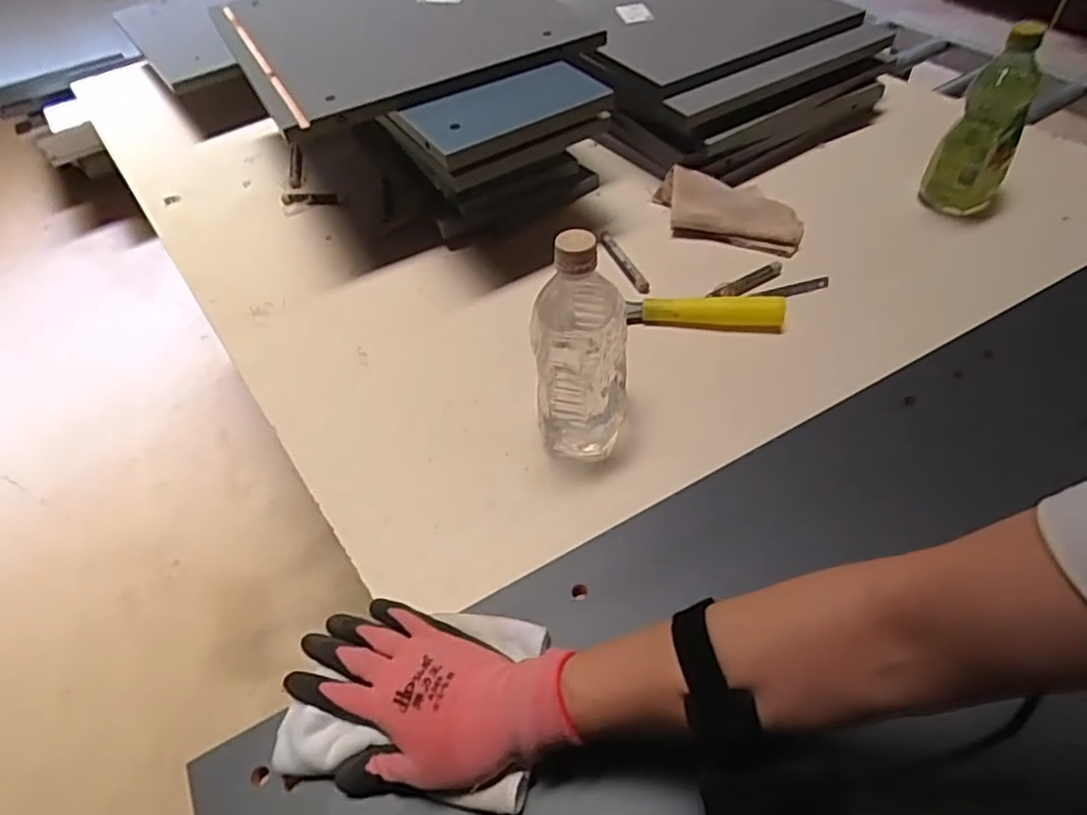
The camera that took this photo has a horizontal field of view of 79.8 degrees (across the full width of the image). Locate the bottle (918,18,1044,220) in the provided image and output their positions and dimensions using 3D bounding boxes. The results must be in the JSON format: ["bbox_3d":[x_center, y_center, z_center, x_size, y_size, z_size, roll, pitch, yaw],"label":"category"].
[{"bbox_3d":[0.494,-0.315,0.722,0.081,0.183,0.079,27,58,24],"label":"bottle"}]

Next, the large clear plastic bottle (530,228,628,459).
[{"bbox_3d":[0.031,-0.050,0.526,0.071,0.195,0.090,2,51,7],"label":"large clear plastic bottle"}]

